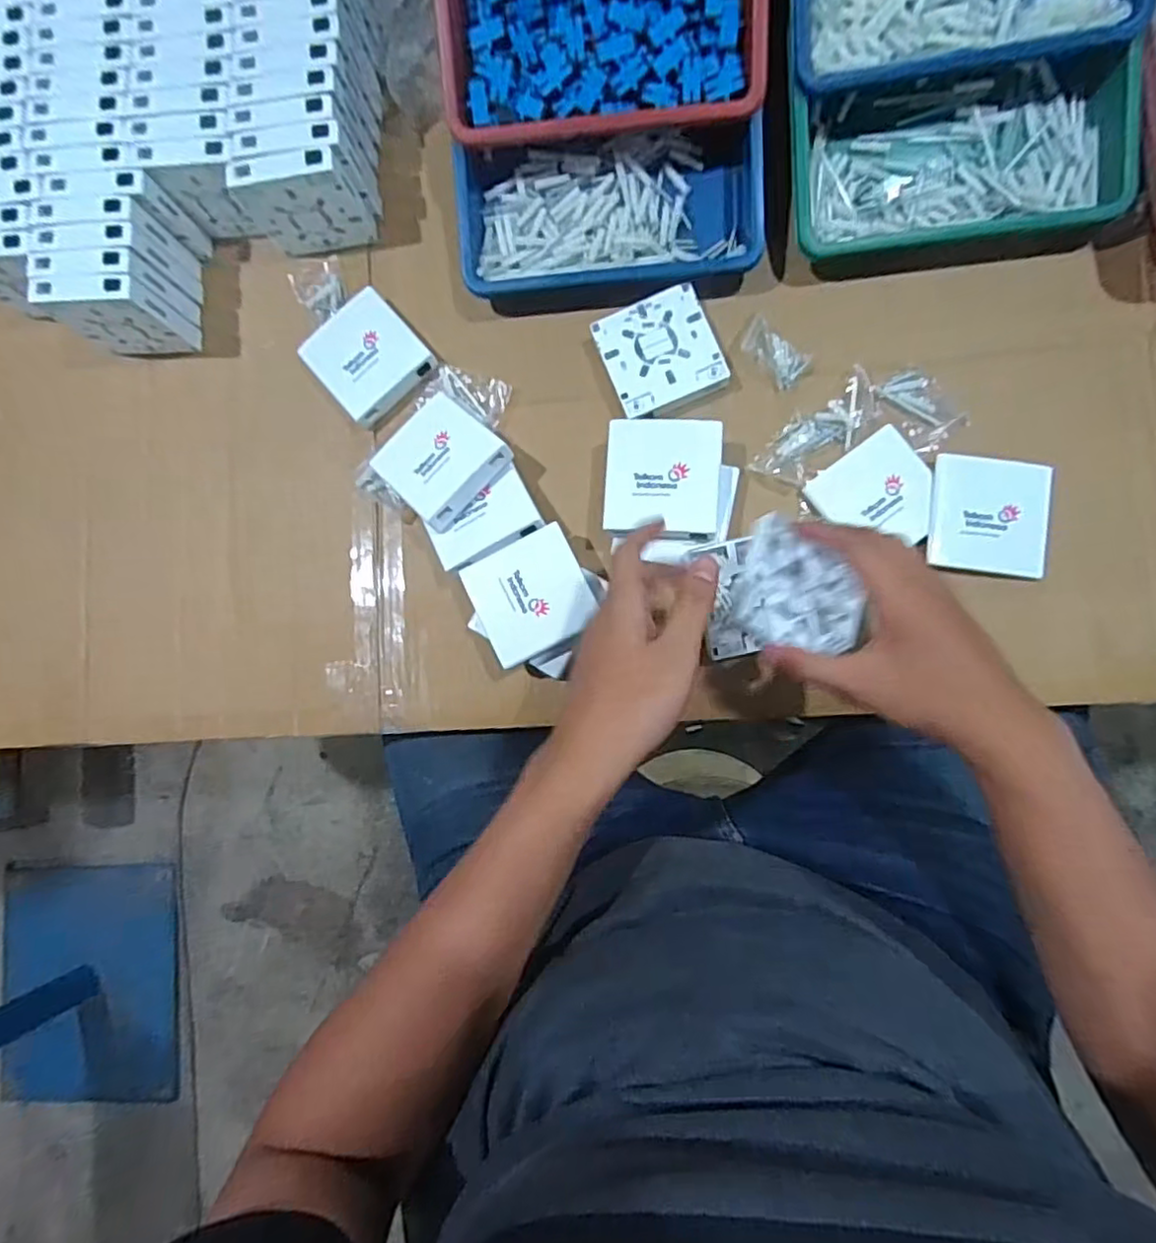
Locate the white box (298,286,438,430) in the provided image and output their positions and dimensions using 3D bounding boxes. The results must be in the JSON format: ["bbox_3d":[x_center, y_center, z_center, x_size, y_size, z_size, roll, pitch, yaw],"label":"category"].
[{"bbox_3d":[-0.176,-0.222,0.561,0.086,0.029,0.089,-41,83,2],"label":"white box"}]

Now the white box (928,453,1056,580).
[{"bbox_3d":[0.308,-0.078,0.496,0.085,0.019,0.085,8,86,7],"label":"white box"}]

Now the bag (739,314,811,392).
[{"bbox_3d":[0.154,-0.212,0.522,0.055,0.008,0.032,38,90,8],"label":"bag"}]

